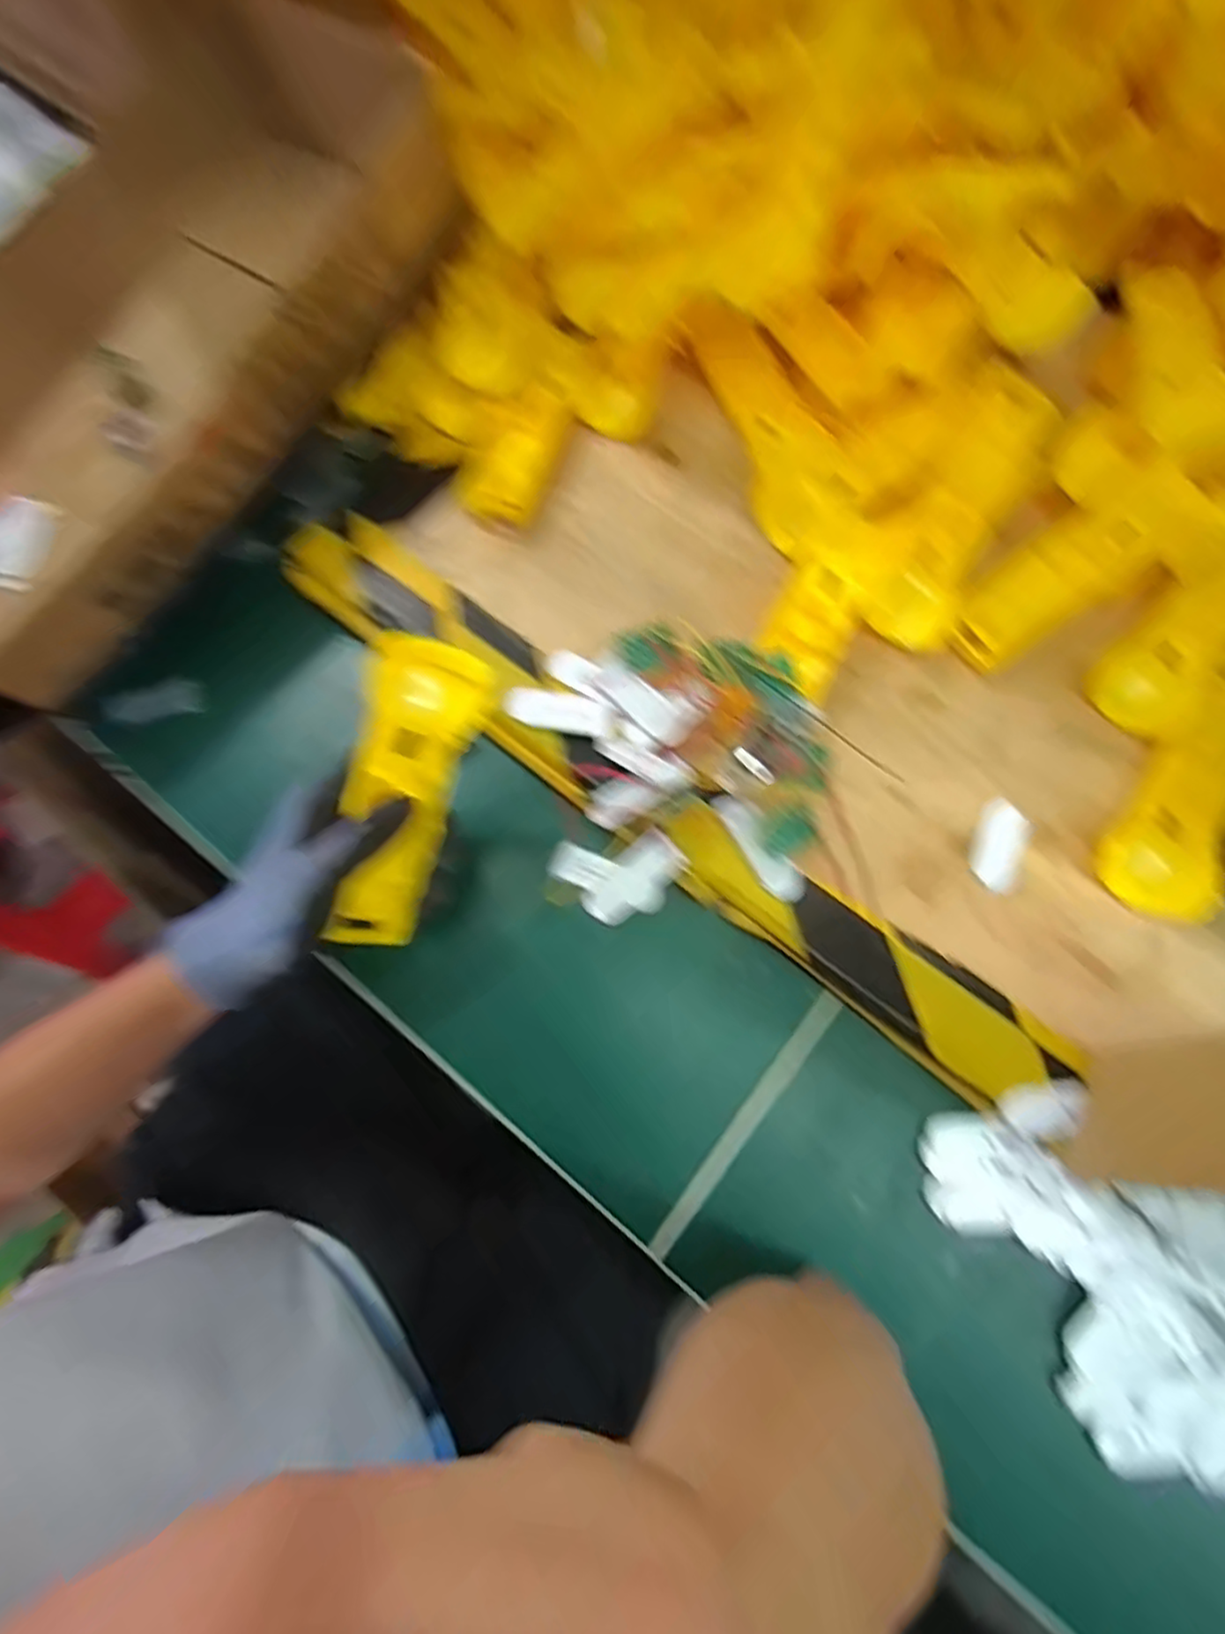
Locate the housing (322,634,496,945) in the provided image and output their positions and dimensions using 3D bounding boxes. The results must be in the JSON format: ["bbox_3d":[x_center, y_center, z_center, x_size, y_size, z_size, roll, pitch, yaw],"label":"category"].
[{"bbox_3d":[-0.108,-0.007,0.358,0.053,0.035,0.165,13,112,-22],"label":"housing"}]

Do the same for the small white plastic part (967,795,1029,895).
[{"bbox_3d":[0.210,0.015,0.385,0.026,0.004,0.050,24,75,8],"label":"small white plastic part"}]

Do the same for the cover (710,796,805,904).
[{"bbox_3d":[0.080,0.016,0.383,0.019,0.012,0.066,-33,75,-9],"label":"cover"}]

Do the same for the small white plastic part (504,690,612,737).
[{"bbox_3d":[-0.031,-0.061,0.406,0.059,0.007,0.022,6,73,3],"label":"small white plastic part"}]

